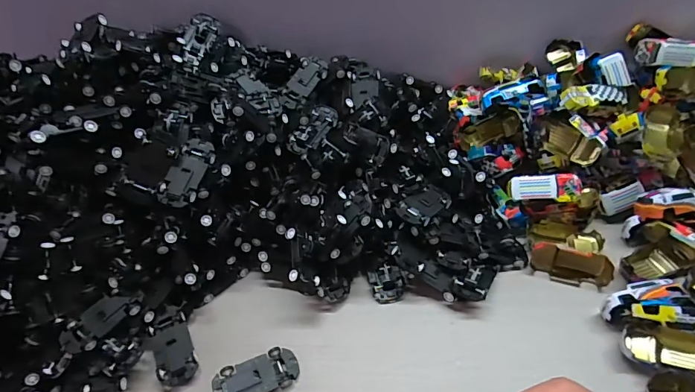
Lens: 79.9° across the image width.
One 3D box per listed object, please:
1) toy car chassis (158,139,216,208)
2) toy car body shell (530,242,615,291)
[{"bbox_3d":[-0.136,-0.020,0.357,0.028,0.011,0.063,14,68,18],"label":"toy car chassis"},{"bbox_3d":[0.196,0.058,0.365,0.063,0.024,0.028,4,47,10],"label":"toy car body shell"}]

